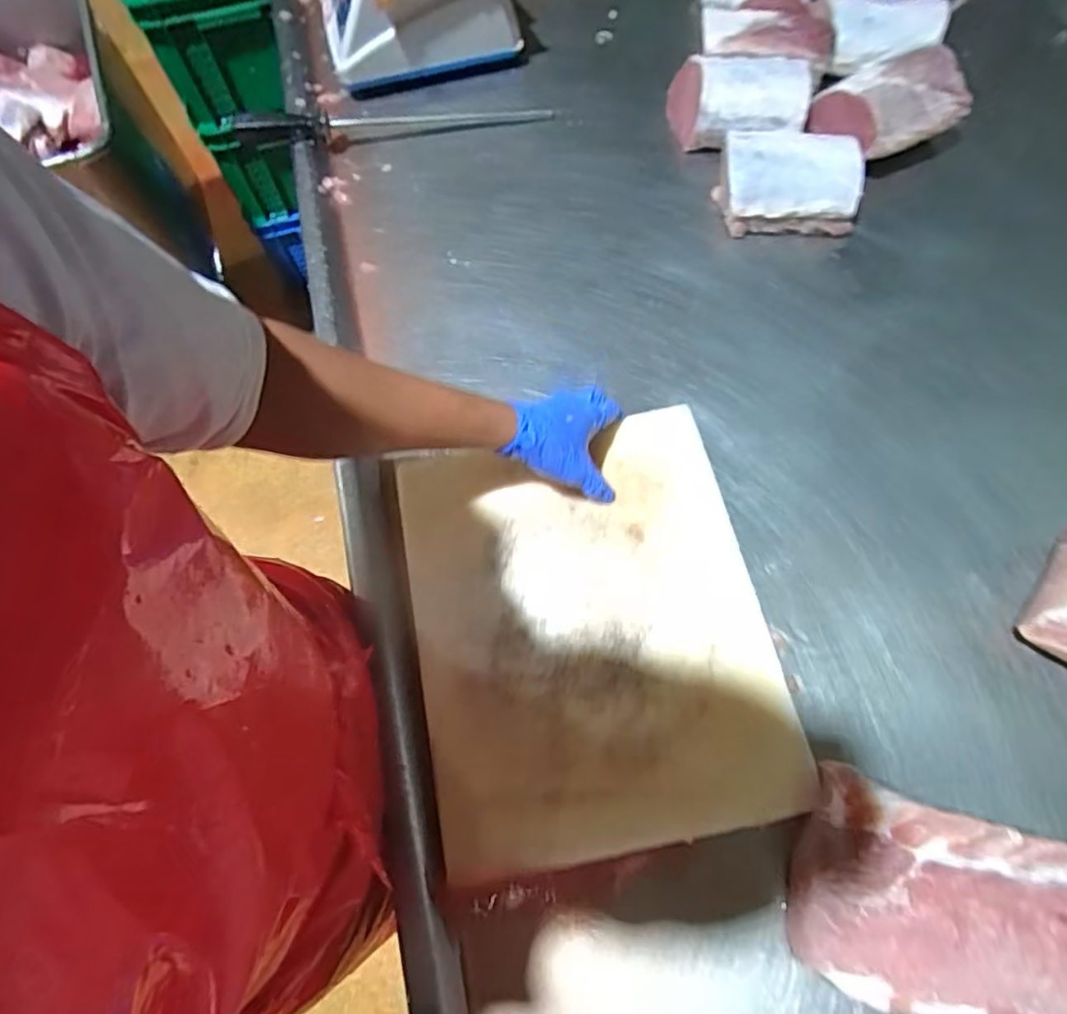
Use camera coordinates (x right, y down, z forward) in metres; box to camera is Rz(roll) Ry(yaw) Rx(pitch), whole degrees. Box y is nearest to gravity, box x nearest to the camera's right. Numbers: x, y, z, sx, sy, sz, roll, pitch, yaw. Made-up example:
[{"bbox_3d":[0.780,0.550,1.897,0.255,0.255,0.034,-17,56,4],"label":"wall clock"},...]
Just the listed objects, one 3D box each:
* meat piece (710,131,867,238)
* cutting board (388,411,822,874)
[{"bbox_3d":[0.301,-0.396,0.755,0.156,0.062,0.137,1,65,3],"label":"meat piece"},{"bbox_3d":[0.045,0.101,0.566,0.303,0.018,0.366,-11,65,-3],"label":"cutting board"}]

